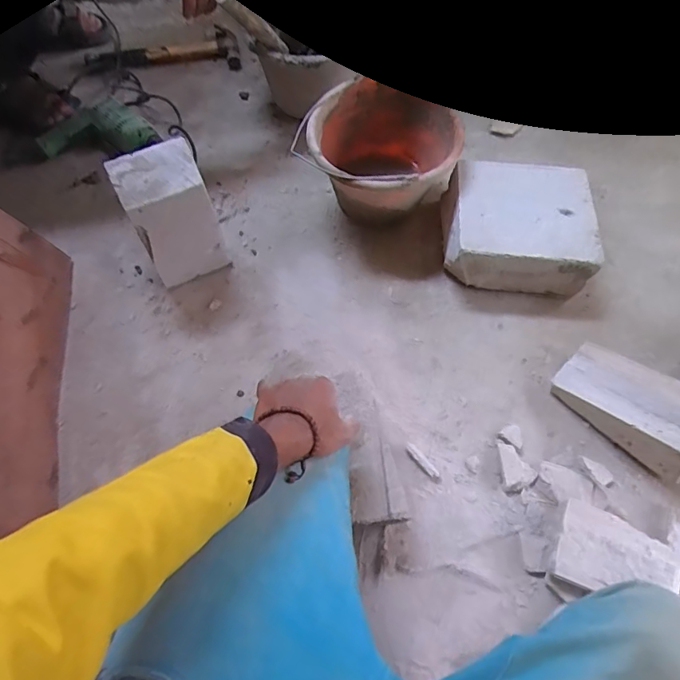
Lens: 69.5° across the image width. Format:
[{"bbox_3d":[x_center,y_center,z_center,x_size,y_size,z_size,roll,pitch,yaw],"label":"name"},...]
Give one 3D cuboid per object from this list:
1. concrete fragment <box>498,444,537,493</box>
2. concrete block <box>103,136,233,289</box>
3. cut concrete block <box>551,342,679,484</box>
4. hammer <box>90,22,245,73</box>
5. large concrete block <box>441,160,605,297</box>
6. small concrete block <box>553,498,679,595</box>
[{"bbox_3d":[0.254,0.182,0.697,0.048,0.015,0.069,4,64,0],"label":"concrete fragment"},{"bbox_3d":[-0.259,-0.188,0.771,0.120,0.202,0.095,-23,67,-12],"label":"concrete block"},{"bbox_3d":[0.424,0.093,0.700,0.211,0.103,0.107,42,70,17],"label":"cut concrete block"},{"bbox_3d":[-0.406,-0.666,1.138,0.343,0.031,0.128,-8,64,-3],"label":"hammer"},{"bbox_3d":[0.298,-0.185,0.834,0.229,0.111,0.202,5,64,0],"label":"large concrete block"},{"bbox_3d":[0.354,0.281,0.629,0.153,0.040,0.097,20,65,8],"label":"small concrete block"}]

